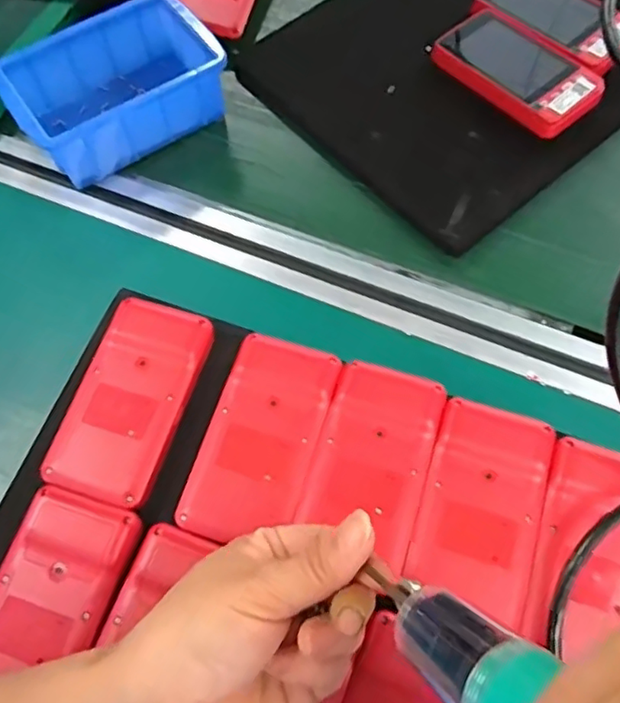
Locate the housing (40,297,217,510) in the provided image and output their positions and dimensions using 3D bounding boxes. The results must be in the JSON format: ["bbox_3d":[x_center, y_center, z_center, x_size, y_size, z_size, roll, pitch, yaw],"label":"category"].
[{"bbox_3d":[-0.106,0.029,0.365,0.063,0.025,0.118,16,67,9],"label":"housing"}]

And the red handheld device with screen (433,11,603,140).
[{"bbox_3d":[0.155,-0.212,0.462,0.070,0.021,0.124,-39,70,-14],"label":"red handheld device with screen"}]

